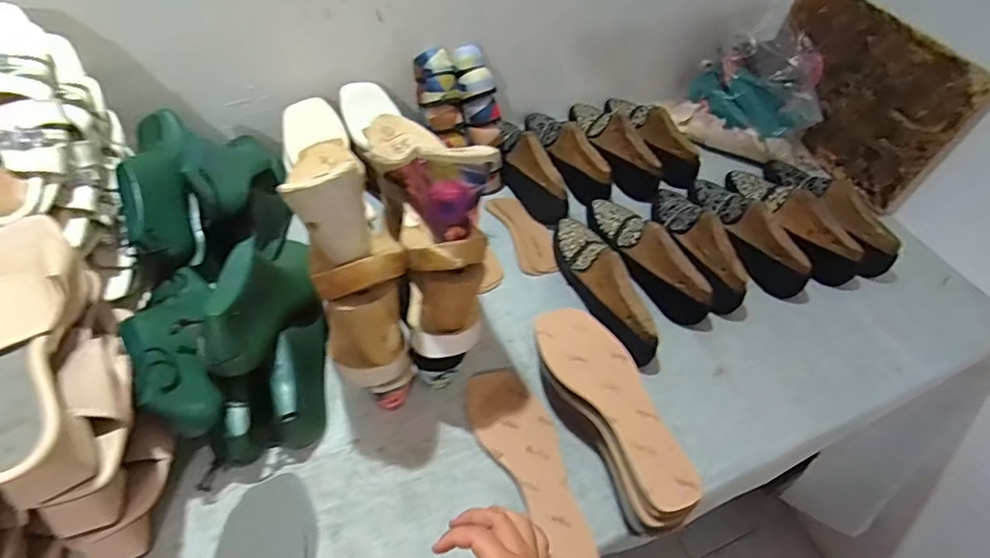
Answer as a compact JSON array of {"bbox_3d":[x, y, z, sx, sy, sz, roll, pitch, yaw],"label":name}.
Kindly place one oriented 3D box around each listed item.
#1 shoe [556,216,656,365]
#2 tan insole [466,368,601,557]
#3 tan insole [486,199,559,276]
[{"bbox_3d":[0.141,-0.001,0.738,0.057,0.082,0.242,-13,53,-17],"label":"shoe"},{"bbox_3d":[0.047,0.206,0.603,0.082,0.018,0.238,-21,56,-21],"label":"tan insole"},{"bbox_3d":[0.044,-0.072,0.834,0.063,0.012,0.164,-16,54,-19],"label":"tan insole"}]

